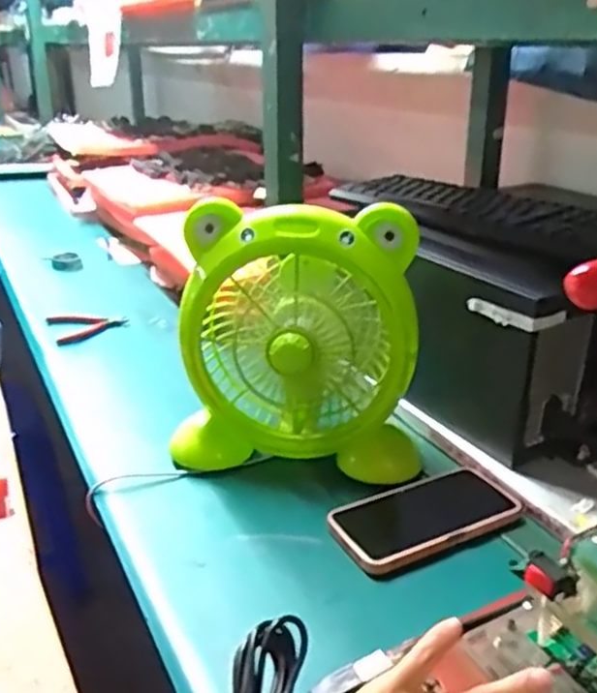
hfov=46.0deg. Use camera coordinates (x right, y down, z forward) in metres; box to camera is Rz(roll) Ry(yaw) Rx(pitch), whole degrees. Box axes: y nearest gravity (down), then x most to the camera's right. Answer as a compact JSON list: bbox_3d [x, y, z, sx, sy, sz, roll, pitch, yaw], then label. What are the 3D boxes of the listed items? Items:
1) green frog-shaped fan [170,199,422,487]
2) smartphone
[{"bbox_3d":[0.002,-0.019,0.742,0.231,0.264,0.150,2,23,5],"label":"green frog-shaped fan"},{"bbox_3d":[0.113,0.153,0.647,0.168,0.012,0.089,-12,26,-26],"label":"smartphone"}]

